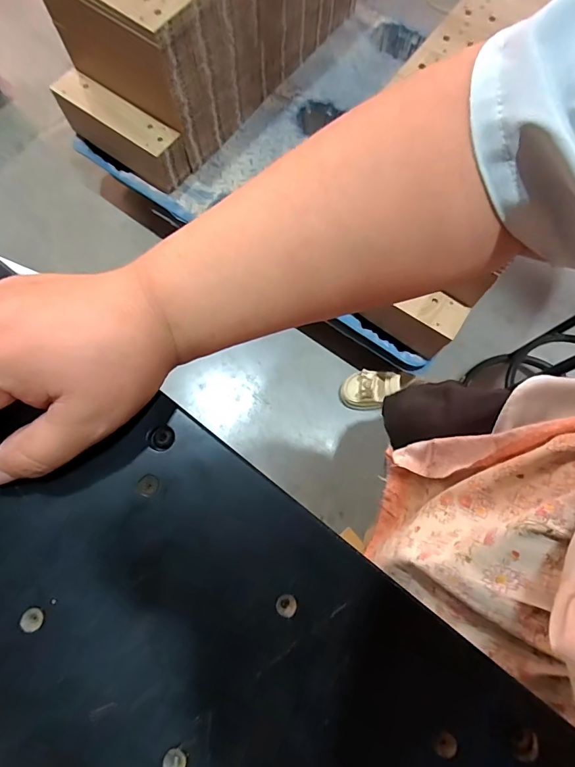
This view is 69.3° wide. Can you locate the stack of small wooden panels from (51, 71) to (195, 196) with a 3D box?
[{"bbox_3d":[-0.452,-0.678,1.135,0.382,0.156,0.098,34,75,8],"label":"stack of small wooden panels"}]

